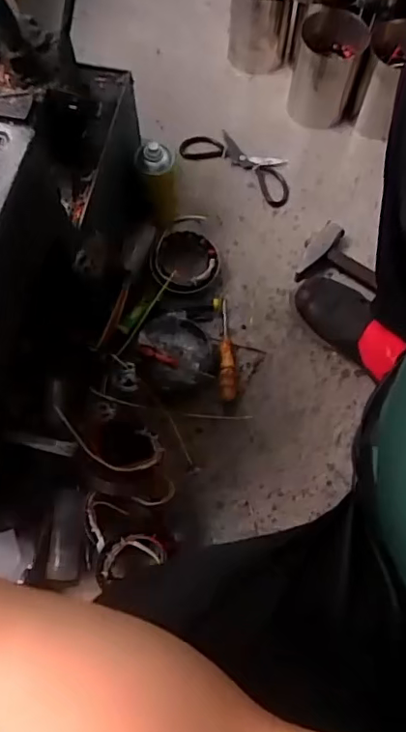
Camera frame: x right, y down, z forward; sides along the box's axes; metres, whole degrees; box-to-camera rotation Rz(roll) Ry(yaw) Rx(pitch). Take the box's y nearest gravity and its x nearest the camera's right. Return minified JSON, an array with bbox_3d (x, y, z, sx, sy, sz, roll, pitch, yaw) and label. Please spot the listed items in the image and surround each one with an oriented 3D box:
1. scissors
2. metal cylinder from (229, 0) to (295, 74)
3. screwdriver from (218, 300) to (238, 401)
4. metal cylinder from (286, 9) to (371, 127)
[{"bbox_3d":[0.073,-0.390,1.043,0.229,0.007,0.100,33,73,12],"label":"scissors"},{"bbox_3d":[0.115,-0.694,1.092,0.122,0.158,0.123,3,69,1],"label":"metal cylinder"},{"bbox_3d":[0.036,-0.030,0.901,0.027,0.035,0.177,-3,69,-1],"label":"screwdriver"},{"bbox_3d":[0.231,-0.553,1.028,0.122,0.148,0.111,13,70,5],"label":"metal cylinder"}]

